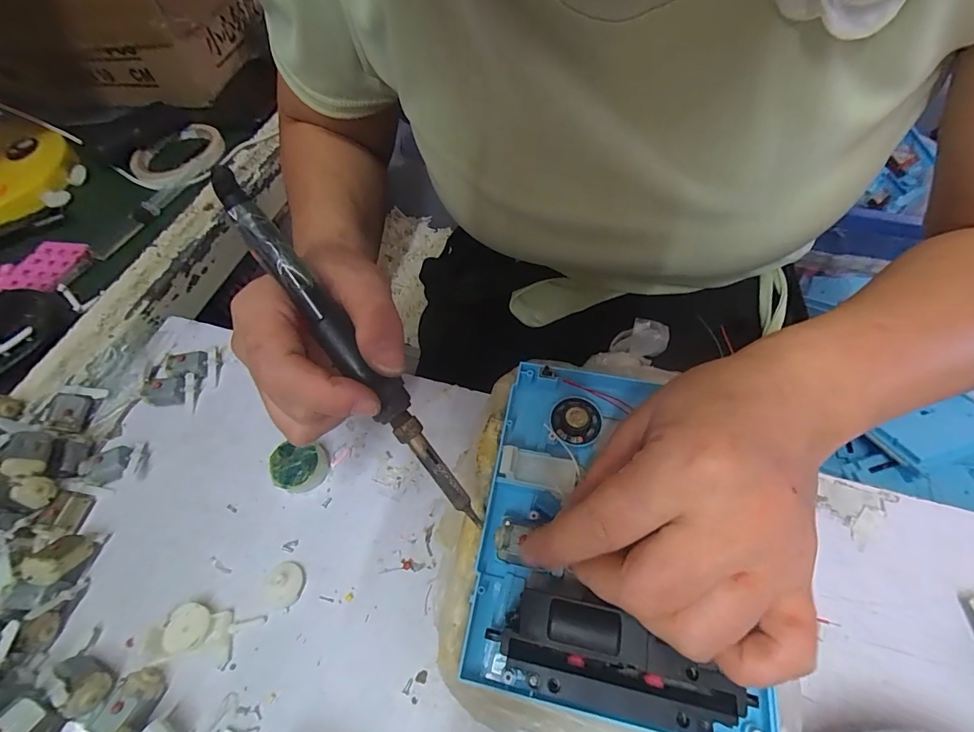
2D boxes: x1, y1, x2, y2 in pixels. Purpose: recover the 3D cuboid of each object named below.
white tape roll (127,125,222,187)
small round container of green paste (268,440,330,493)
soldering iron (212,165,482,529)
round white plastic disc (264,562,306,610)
[{"bbox_3d":[-0.334,-0.230,0.467,0.106,0.012,0.096,39,69,24],"label":"white tape roll"},{"bbox_3d":[-0.123,0.067,0.276,0.032,0.020,0.030,8,60,9],"label":"small round container of green paste"},{"bbox_3d":[-0.064,-0.009,0.195,0.016,0.016,0.197,-38,94,-19],"label":"soldering iron"},{"bbox_3d":[-0.118,0.126,0.247,0.023,0.007,0.023,-2,59,3],"label":"round white plastic disc"}]

